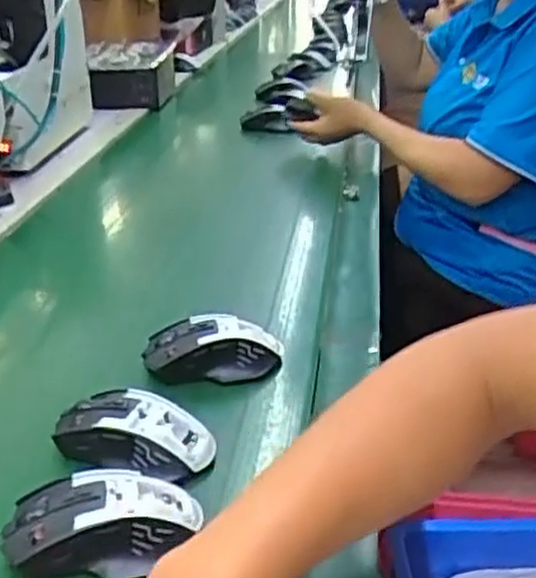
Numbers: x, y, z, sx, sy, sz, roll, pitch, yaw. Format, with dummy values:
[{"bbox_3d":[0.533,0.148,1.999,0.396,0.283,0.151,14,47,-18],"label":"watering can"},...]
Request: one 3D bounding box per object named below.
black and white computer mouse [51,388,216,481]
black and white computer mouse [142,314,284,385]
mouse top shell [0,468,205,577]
[{"bbox_3d":[-0.096,0.100,0.539,0.114,0.036,0.064,13,29,24],"label":"black and white computer mouse"},{"bbox_3d":[-0.045,0.049,0.643,0.119,0.038,0.061,-3,26,-7],"label":"black and white computer mouse"},{"bbox_3d":[-0.099,0.142,0.459,0.113,0.037,0.062,-6,27,-11],"label":"mouse top shell"}]

